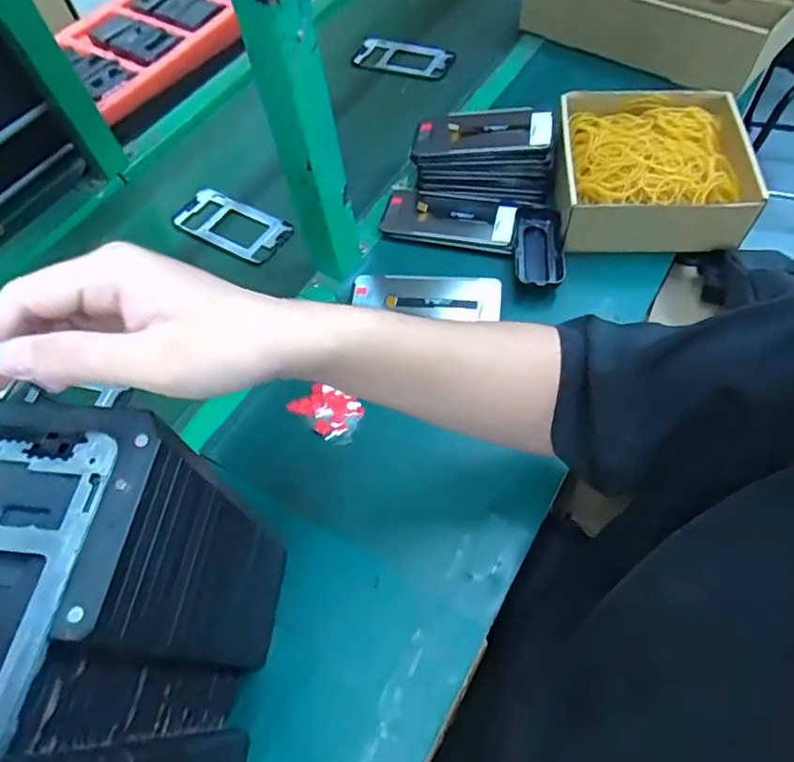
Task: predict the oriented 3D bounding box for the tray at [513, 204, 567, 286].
[{"bbox_3d":[0.157,-0.147,0.601,0.050,0.030,0.101,2,61,4],"label":"tray"}]

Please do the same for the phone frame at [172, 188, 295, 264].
[{"bbox_3d":[-0.214,-0.202,0.693,0.159,0.010,0.076,26,64,18],"label":"phone frame"}]

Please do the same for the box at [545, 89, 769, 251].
[{"bbox_3d":[0.284,-0.239,0.611,0.213,0.071,0.208,1,60,5],"label":"box"}]

